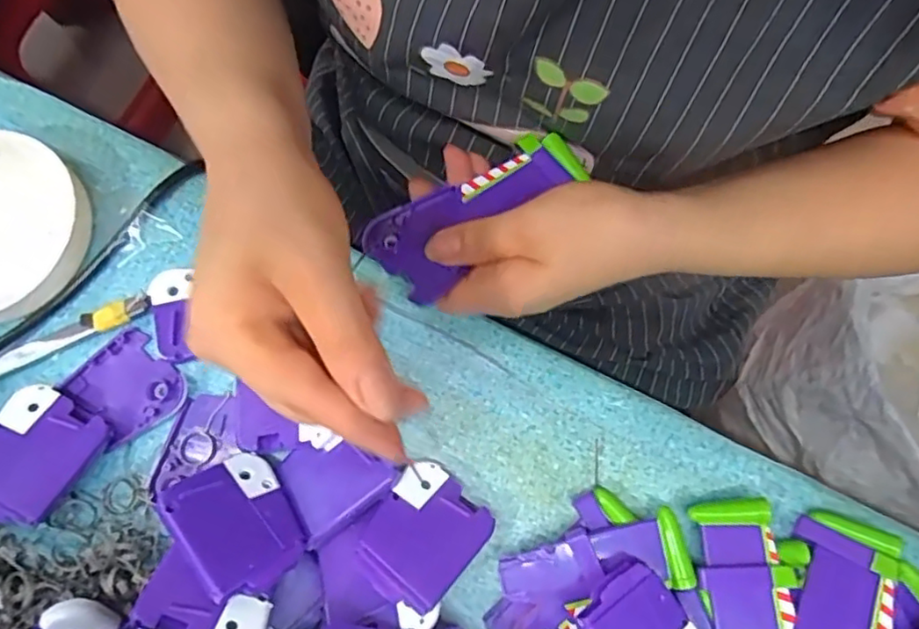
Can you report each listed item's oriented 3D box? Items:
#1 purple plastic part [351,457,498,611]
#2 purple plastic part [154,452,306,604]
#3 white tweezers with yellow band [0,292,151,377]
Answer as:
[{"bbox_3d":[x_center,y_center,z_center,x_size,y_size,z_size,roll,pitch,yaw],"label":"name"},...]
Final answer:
[{"bbox_3d":[-0.018,0.106,0.298,0.050,0.011,0.059,36,55,16],"label":"purple plastic part"},{"bbox_3d":[-0.102,0.094,0.283,0.059,0.005,0.051,45,42,19],"label":"purple plastic part"},{"bbox_3d":[-0.221,0.015,0.333,0.111,0.006,0.014,-26,79,-7],"label":"white tweezers with yellow band"}]

